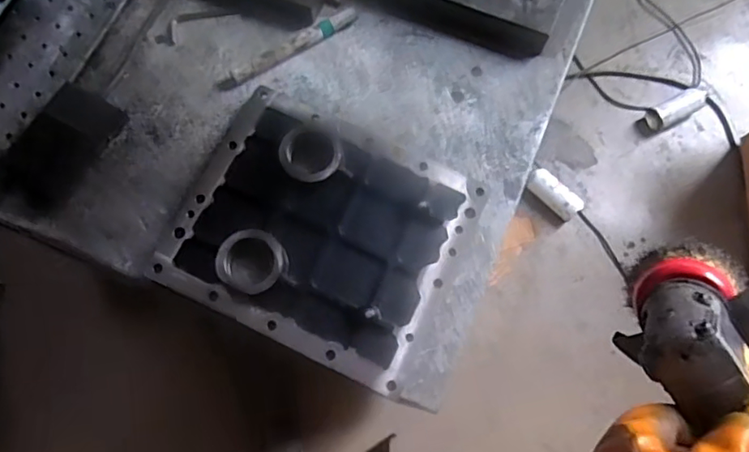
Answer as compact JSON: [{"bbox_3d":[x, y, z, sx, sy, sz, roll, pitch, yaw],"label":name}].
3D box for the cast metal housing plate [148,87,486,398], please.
[{"bbox_3d":[-0.048,0.002,0.500,0.241,0.026,0.202,25,75,8],"label":"cast metal housing plate"}]

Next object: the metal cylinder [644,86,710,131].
[{"bbox_3d":[0.759,-0.296,1.376,0.179,0.049,0.062,-28,75,-8],"label":"metal cylinder"}]

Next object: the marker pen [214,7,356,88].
[{"bbox_3d":[-0.087,-0.179,0.560,0.155,0.018,0.018,-30,75,-8],"label":"marker pen"}]

